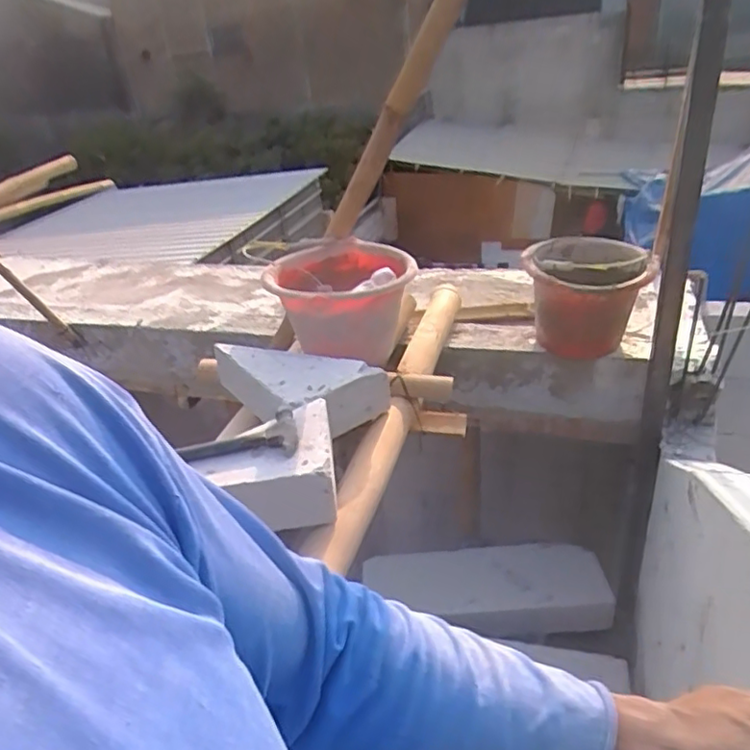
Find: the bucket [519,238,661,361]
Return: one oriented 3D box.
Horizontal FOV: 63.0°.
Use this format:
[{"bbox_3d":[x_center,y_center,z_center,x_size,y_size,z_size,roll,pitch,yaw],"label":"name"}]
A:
[{"bbox_3d":[0.470,-0.187,1.365,0.251,0.232,0.258,-5,31,3],"label":"bucket"}]

